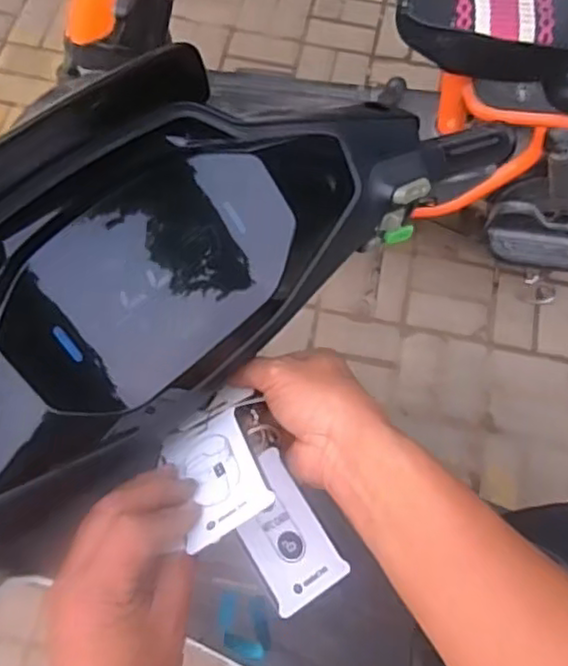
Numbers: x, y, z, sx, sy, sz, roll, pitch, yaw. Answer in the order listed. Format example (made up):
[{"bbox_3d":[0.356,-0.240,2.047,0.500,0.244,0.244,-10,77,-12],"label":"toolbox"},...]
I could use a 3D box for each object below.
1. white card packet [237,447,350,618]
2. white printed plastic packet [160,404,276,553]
[{"bbox_3d":[-0.002,0.112,0.384,0.051,0.004,0.083,-21,71,-37],"label":"white card packet"},{"bbox_3d":[-0.040,0.079,0.380,0.051,0.007,0.082,-34,39,1],"label":"white printed plastic packet"}]

